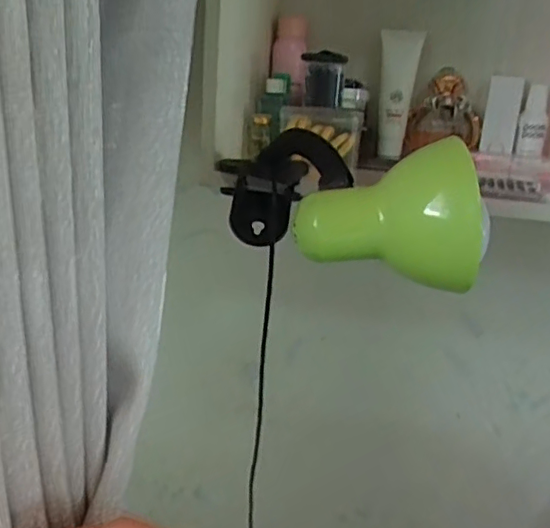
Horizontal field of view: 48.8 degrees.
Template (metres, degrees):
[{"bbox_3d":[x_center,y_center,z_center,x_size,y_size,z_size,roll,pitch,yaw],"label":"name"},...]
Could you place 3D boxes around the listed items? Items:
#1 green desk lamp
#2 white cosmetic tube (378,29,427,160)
[{"bbox_3d":[0.042,-0.060,0.521,0.110,0.095,0.299,-1,16,-18],"label":"green desk lamp"},{"bbox_3d":[0.154,-0.215,0.765,0.048,0.152,0.028,6,15,6],"label":"white cosmetic tube"}]

